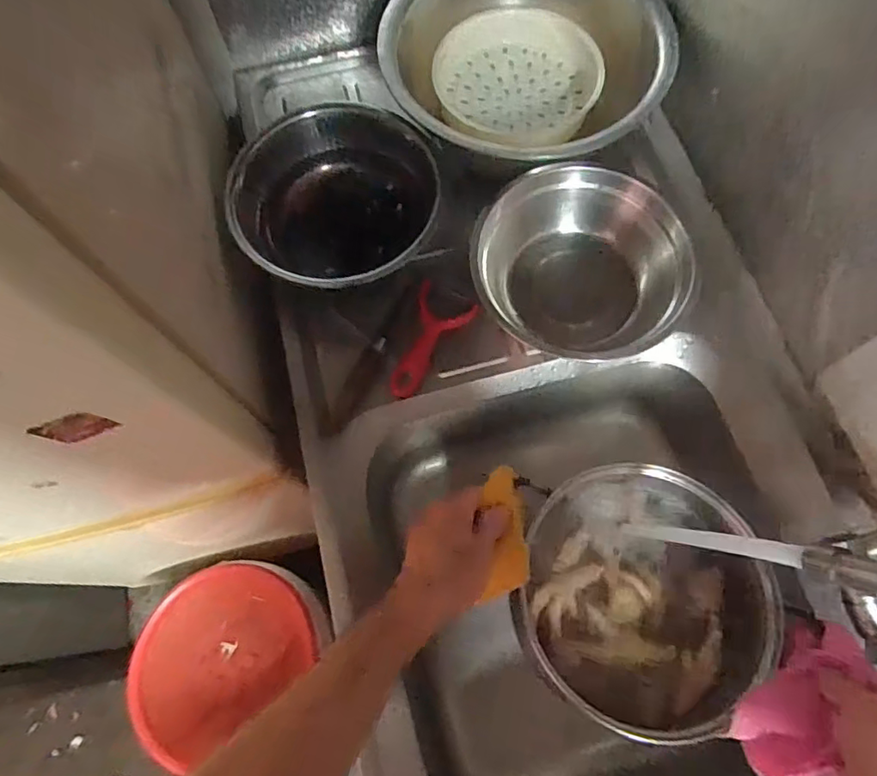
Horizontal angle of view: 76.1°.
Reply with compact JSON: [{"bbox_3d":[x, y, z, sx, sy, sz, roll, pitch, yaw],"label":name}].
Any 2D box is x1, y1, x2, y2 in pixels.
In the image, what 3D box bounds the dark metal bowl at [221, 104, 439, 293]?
[{"bbox_3d":[-0.114,-0.208,0.632,0.226,0.101,0.198,2,70,2],"label":"dark metal bowl"}]

